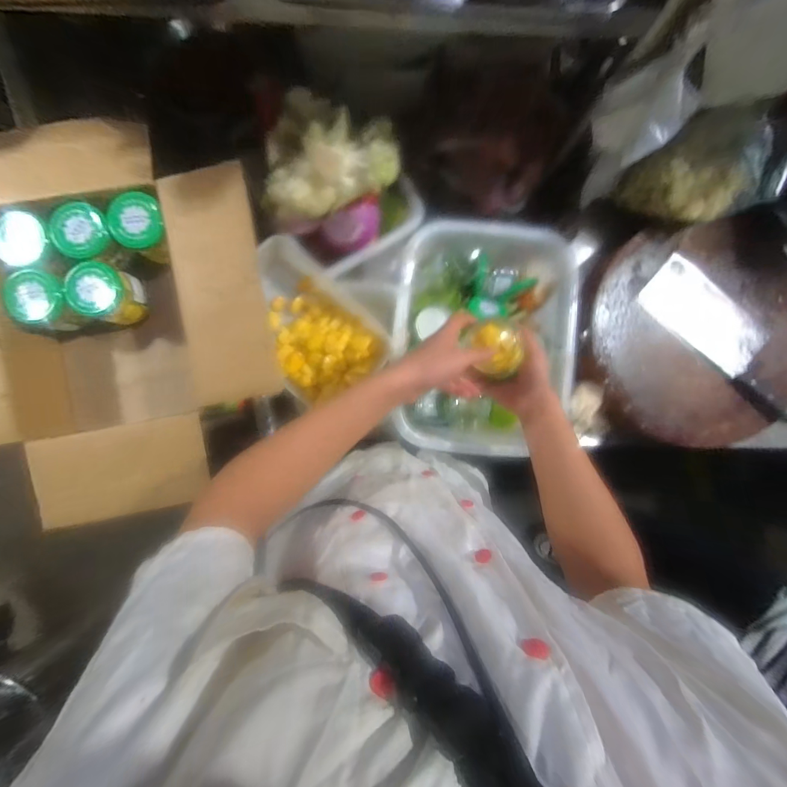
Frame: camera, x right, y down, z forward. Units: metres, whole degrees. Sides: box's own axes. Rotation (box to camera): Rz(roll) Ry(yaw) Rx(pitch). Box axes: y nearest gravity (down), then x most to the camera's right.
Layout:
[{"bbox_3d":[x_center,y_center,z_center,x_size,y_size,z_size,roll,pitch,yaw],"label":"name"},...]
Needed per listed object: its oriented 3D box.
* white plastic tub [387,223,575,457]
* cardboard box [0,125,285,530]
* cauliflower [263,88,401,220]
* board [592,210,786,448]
[{"bbox_3d":[0.152,-0.092,0.669,0.299,0.118,0.374,4,90,-2],"label":"white plastic tub"},{"bbox_3d":[-0.371,-0.087,0.507,0.415,0.114,0.447,-9,90,-1],"label":"cardboard box"},{"bbox_3d":[-0.096,-0.341,0.546,0.204,0.122,0.100,-22,91,-1],"label":"cauliflower"},{"bbox_3d":[0.590,-0.140,0.706,0.448,0.058,0.462,1,83,-8],"label":"board"}]

